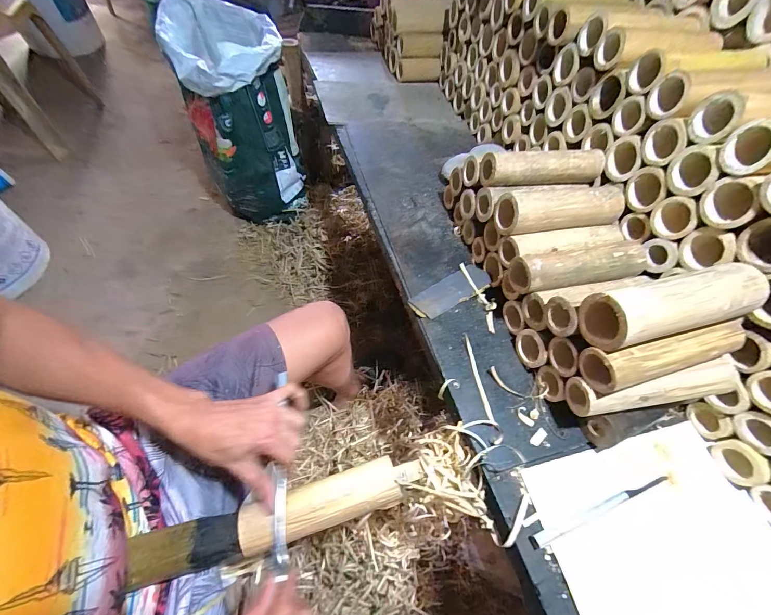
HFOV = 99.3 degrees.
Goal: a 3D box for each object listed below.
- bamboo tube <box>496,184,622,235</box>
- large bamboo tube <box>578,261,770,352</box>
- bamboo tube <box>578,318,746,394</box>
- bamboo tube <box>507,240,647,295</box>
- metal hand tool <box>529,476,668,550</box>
[{"bbox_3d":[0.255,-0.144,0.471,0.189,0.054,0.049,-9,61,-8],"label":"bamboo tube"},{"bbox_3d":[0.304,-0.001,0.345,0.185,0.054,0.054,-11,61,-10],"label":"large bamboo tube"},{"bbox_3d":[0.308,0.051,0.360,0.178,0.040,0.043,-10,61,-9],"label":"bamboo tube"},{"bbox_3d":[0.263,-0.054,0.441,0.184,0.046,0.048,-7,61,-8],"label":"bamboo tube"},{"bbox_3d":[0.247,0.222,0.363,0.195,0.011,0.012,-15,62,-12],"label":"metal hand tool"}]

